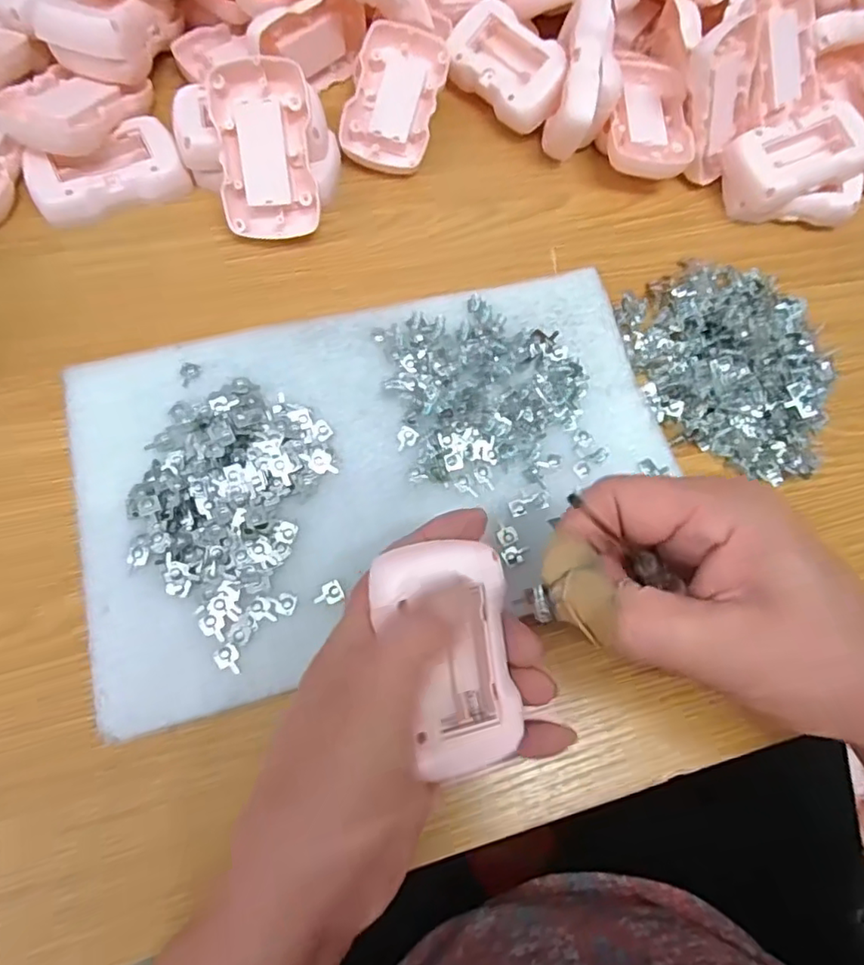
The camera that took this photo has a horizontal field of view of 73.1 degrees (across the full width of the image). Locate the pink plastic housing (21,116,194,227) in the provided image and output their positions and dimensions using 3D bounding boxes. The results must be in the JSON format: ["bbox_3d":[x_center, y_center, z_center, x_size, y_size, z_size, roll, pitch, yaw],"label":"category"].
[{"bbox_3d":[-0.189,-0.182,0.340,0.083,0.017,0.051,-25,76,-14],"label":"pink plastic housing"}]

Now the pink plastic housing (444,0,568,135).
[{"bbox_3d":[0.051,-0.278,0.390,0.053,0.020,0.087,-44,78,10],"label":"pink plastic housing"}]

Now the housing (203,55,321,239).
[{"bbox_3d":[-0.095,-0.190,0.335,0.054,0.017,0.089,-6,110,-4],"label":"housing"}]

